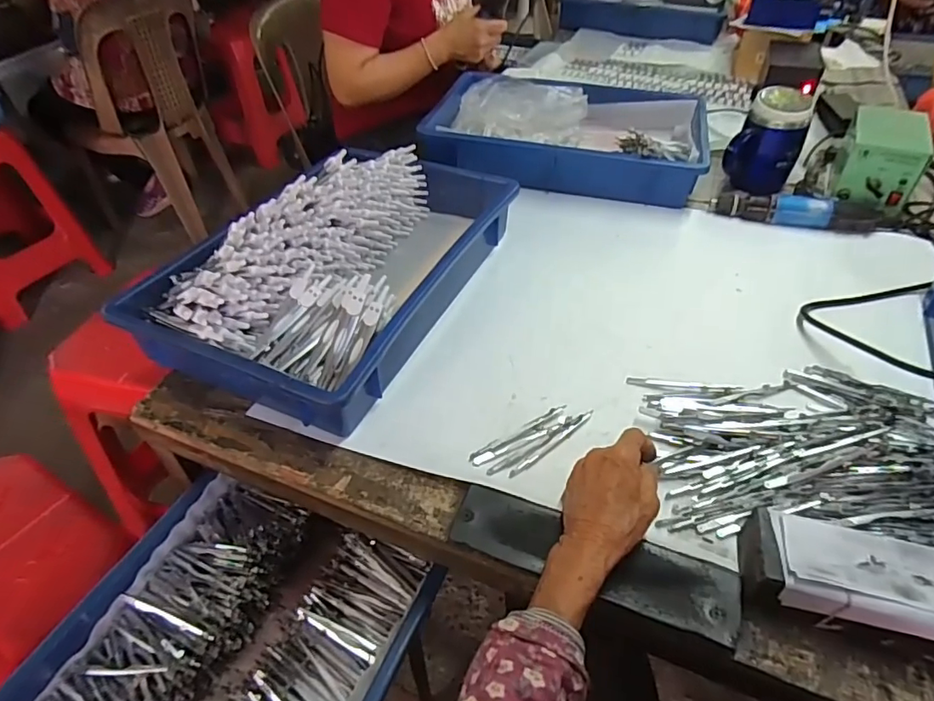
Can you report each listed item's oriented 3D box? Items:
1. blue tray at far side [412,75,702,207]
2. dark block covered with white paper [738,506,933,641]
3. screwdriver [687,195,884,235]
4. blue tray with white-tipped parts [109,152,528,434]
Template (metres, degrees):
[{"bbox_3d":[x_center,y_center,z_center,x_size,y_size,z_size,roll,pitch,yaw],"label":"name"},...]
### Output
[{"bbox_3d":[0.161,-0.362,0.898,0.425,0.085,0.296,10,45,11],"label":"blue tray at far side"},{"bbox_3d":[0.274,0.161,0.378,0.144,0.039,0.061,12,45,13],"label":"dark block covered with white paper"},{"bbox_3d":[0.453,-0.202,0.766,0.237,0.036,0.046,10,45,11],"label":"screwdriver"},{"bbox_3d":[-0.131,-0.118,0.624,0.272,0.123,0.422,20,47,20],"label":"blue tray with white-tipped parts"}]

